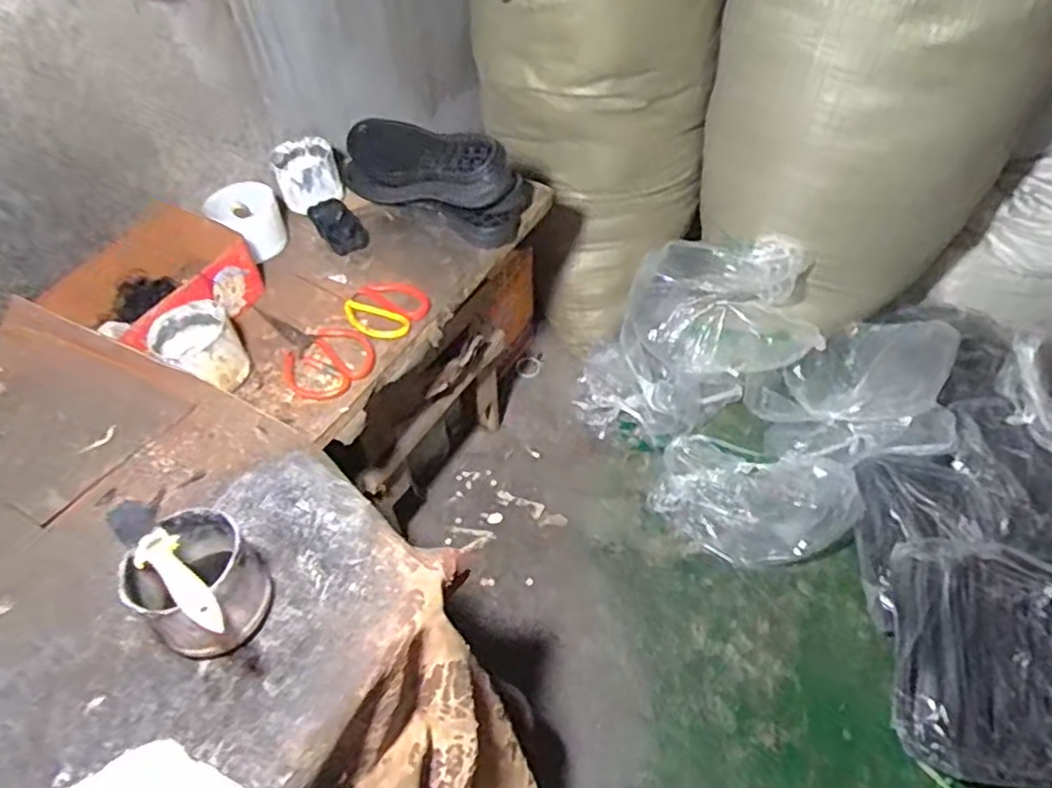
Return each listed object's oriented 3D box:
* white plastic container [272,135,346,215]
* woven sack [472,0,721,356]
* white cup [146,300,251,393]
[{"bbox_3d":[-0.311,-0.311,0.970,0.085,0.067,0.099,-20,54,-12],"label":"white plastic container"},{"bbox_3d":[0.120,-0.486,1.224,0.396,0.775,0.364,8,53,9],"label":"woven sack"},{"bbox_3d":[-0.371,-0.049,0.782,0.101,0.070,0.086,36,62,27],"label":"white cup"}]

